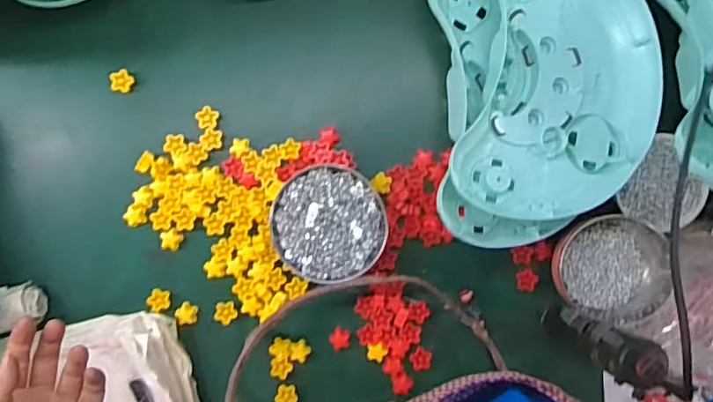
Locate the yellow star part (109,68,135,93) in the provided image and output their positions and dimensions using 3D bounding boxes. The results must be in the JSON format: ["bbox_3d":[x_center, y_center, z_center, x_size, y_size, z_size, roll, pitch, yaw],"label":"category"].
[{"bbox_3d":[-0.287,-0.145,0.682,0.024,0.021,0.027,34,88,-2],"label":"yellow star part"}]

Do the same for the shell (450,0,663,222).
[{"bbox_3d":[0.235,-0.140,0.635,0.221,0.054,0.328,12,89,-2],"label":"shell"}]

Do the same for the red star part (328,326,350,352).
[{"bbox_3d":[-0.020,0.169,0.688,0.027,0.004,0.028,-26,90,-3],"label":"red star part"}]

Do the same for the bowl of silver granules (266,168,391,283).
[{"bbox_3d":[-0.033,0.027,0.664,0.129,0.042,0.131,0,89,-3],"label":"bowl of silver granules"}]

